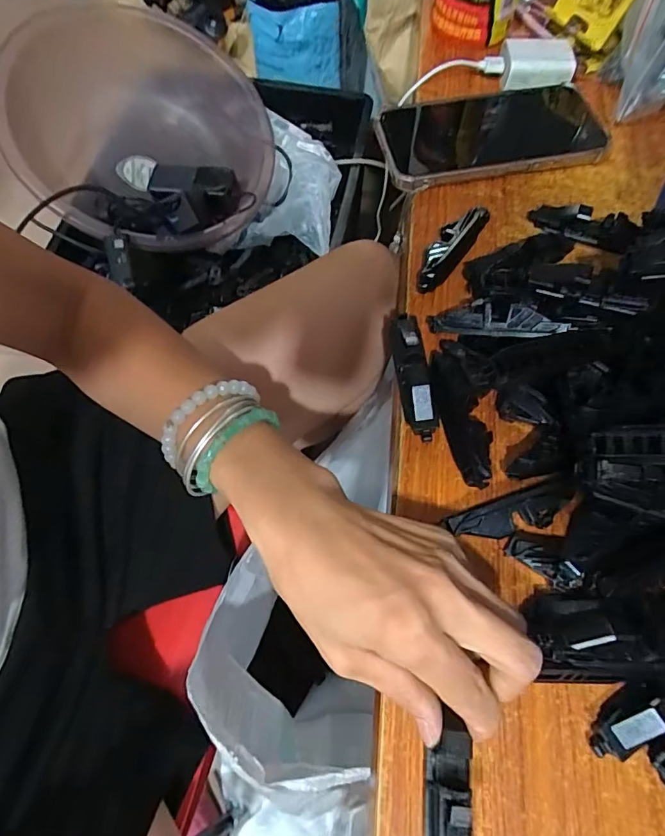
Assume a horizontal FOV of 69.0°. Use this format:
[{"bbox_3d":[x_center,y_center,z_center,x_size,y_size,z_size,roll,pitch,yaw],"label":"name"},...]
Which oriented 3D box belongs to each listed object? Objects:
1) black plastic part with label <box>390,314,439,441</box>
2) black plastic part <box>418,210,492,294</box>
[{"bbox_3d":[0.047,-0.027,0.286,0.018,0.020,0.081,-4,66,-3],"label":"black plastic part with label"},{"bbox_3d":[0.078,-0.115,0.325,0.023,0.022,0.077,30,69,12],"label":"black plastic part"}]

